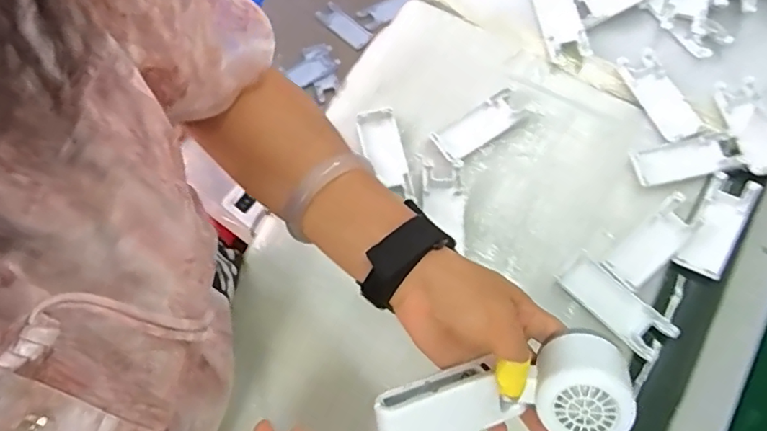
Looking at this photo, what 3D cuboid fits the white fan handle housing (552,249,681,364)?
[{"bbox_3d":[0.208,0.082,0.497,0.042,0.020,0.103,-43,75,-11],"label":"white fan handle housing"}]

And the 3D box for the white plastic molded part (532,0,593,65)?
[{"bbox_3d":[0.188,-0.213,0.593,0.042,0.012,0.103,-13,71,-2],"label":"white plastic molded part"}]

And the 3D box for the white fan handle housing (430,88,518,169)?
[{"bbox_3d":[0.097,-0.089,0.555,0.095,0.011,0.041,-34,73,-9],"label":"white fan handle housing"}]

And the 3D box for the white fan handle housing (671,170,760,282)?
[{"bbox_3d":[0.313,0.010,0.519,0.040,0.018,0.106,30,75,12],"label":"white fan handle housing"}]

